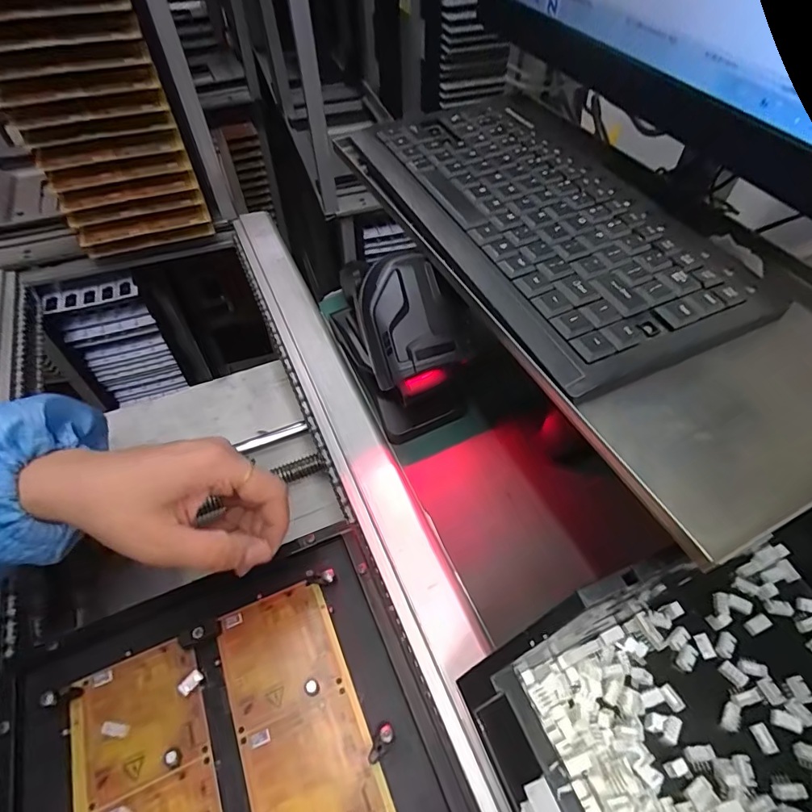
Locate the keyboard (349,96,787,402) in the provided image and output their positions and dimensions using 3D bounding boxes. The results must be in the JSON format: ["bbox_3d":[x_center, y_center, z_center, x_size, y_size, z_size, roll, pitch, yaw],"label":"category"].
[{"bbox_3d":[0.092,-0.132,0.321,0.146,0.020,0.274,-20,56,-16],"label":"keyboard"}]

